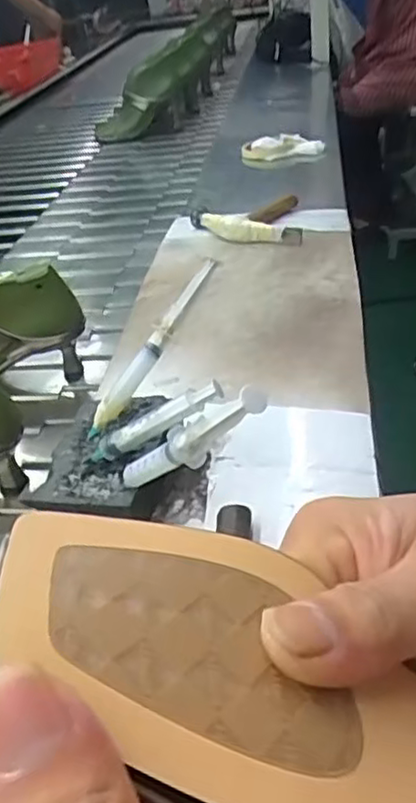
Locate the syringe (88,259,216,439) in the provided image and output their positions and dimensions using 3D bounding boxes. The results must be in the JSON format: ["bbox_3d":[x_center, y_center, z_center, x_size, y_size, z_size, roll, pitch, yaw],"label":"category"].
[{"bbox_3d":[-0.045,-0.043,0.531,0.012,0.021,0.163,27,79,38],"label":"syringe"}]

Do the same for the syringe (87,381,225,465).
[{"bbox_3d":[-0.039,0.016,0.482,0.112,0.022,0.015,-30,30,19],"label":"syringe"}]

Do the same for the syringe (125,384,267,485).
[{"bbox_3d":[-0.014,0.028,0.408,0.012,0.025,0.154,-40,3,-39],"label":"syringe"}]

